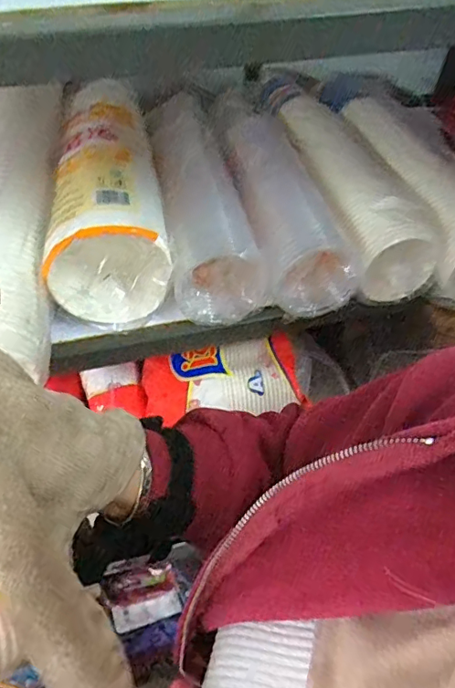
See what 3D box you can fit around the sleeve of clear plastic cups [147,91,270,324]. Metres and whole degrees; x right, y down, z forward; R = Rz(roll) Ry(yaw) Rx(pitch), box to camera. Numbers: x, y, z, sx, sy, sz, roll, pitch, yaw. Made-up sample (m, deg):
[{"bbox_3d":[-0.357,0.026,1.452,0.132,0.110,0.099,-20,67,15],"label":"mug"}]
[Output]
[{"bbox_3d":[-0.026,-0.152,0.594,0.097,0.097,0.250,-7,49,-8],"label":"sleeve of clear plastic cups"}]

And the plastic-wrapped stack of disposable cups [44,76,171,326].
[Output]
[{"bbox_3d":[-0.130,-0.157,0.592,0.119,0.110,0.263,-5,49,-5],"label":"plastic-wrapped stack of disposable cups"}]

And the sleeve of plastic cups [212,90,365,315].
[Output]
[{"bbox_3d":[0.059,-0.171,0.620,0.091,0.081,0.298,-10,50,-10],"label":"sleeve of plastic cups"}]

